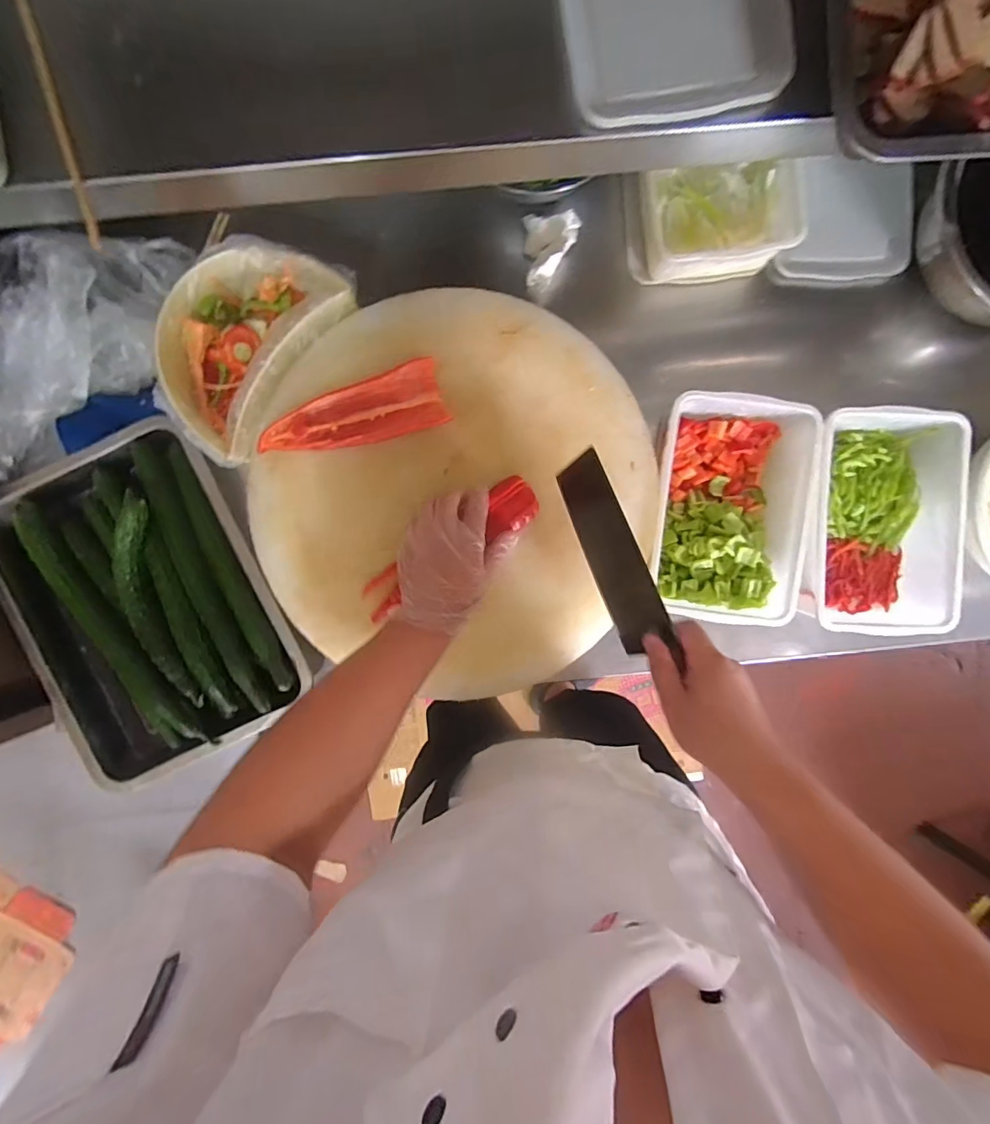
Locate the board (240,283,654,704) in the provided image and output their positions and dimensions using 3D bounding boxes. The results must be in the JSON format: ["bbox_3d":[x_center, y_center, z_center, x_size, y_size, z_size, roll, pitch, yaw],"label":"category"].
[{"bbox_3d":[-0.043,-0.075,0.564,0.449,0.038,0.441,0,92,-1],"label":"board"}]

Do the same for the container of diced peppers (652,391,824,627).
[{"bbox_3d":[0.282,-0.060,0.597,0.183,0.080,0.261,7,91,-1],"label":"container of diced peppers"}]

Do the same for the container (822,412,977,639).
[{"bbox_3d":[0.466,-0.048,0.610,0.180,0.080,0.263,-2,92,-1],"label":"container"}]

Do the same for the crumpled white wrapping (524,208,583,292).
[{"bbox_3d":[0.074,-0.389,0.613,0.069,0.037,0.095,-3,92,-1],"label":"crumpled white wrapping"}]

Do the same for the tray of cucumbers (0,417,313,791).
[{"bbox_3d":[-0.424,0.050,0.595,0.292,0.065,0.389,-30,92,0],"label":"tray of cucumbers"}]

